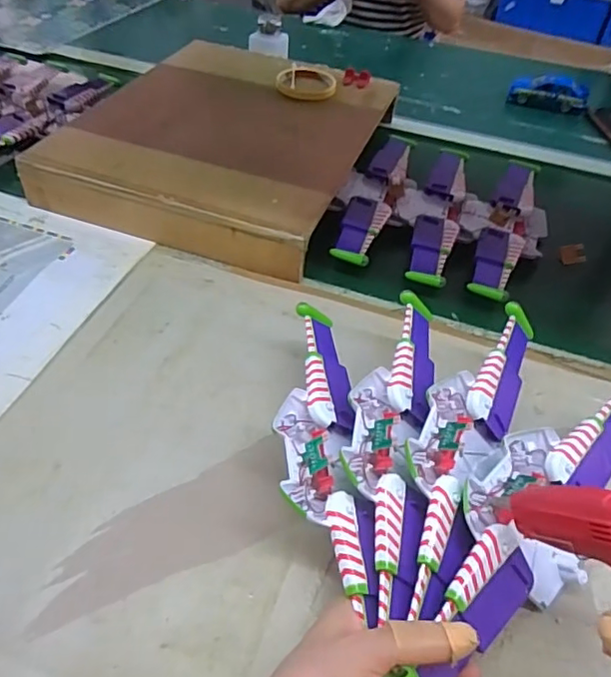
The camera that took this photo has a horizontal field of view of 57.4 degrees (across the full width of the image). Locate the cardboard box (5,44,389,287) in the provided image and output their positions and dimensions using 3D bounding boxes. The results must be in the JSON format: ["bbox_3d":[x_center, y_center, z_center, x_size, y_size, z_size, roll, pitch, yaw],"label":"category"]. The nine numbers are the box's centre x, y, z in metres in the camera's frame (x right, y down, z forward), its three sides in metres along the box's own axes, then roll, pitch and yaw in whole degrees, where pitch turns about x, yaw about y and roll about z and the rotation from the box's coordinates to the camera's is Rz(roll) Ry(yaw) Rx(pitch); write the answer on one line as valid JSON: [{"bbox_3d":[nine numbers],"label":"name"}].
[{"bbox_3d":[-0.104,-0.276,0.769,0.365,0.074,0.444,17,47,10],"label":"cardboard box"}]

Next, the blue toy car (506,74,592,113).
[{"bbox_3d":[0.423,-0.424,0.981,0.129,0.058,0.058,15,46,8],"label":"blue toy car"}]

